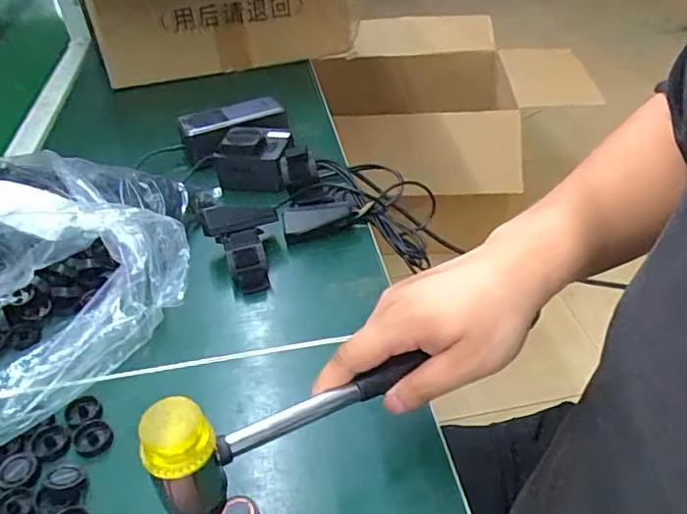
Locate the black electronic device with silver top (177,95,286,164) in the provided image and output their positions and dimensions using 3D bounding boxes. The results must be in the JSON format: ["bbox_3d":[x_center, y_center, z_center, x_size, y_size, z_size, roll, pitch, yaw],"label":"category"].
[{"bbox_3d":[-0.134,-0.159,0.692,0.126,0.046,0.055,-18,42,-20],"label":"black electronic device with silver top"}]

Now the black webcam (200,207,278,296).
[{"bbox_3d":[-0.092,-0.011,0.534,0.069,0.045,0.084,-10,40,-12],"label":"black webcam"}]

